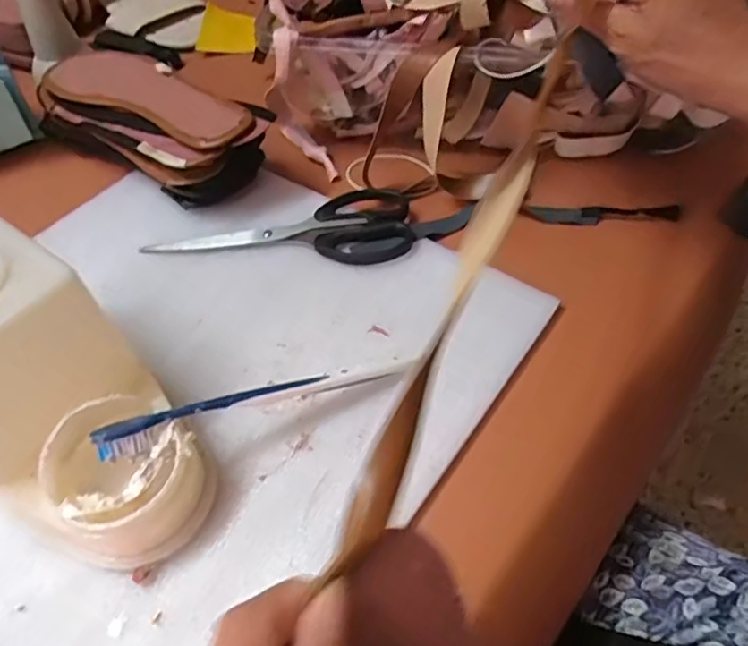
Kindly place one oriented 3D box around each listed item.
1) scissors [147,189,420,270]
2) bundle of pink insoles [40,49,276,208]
[{"bbox_3d":[-0.070,-0.079,0.462,0.194,0.011,0.077,1,53,6],"label":"scissors"},{"bbox_3d":[-0.192,-0.169,0.508,0.233,0.065,0.086,31,61,25],"label":"bundle of pink insoles"}]

